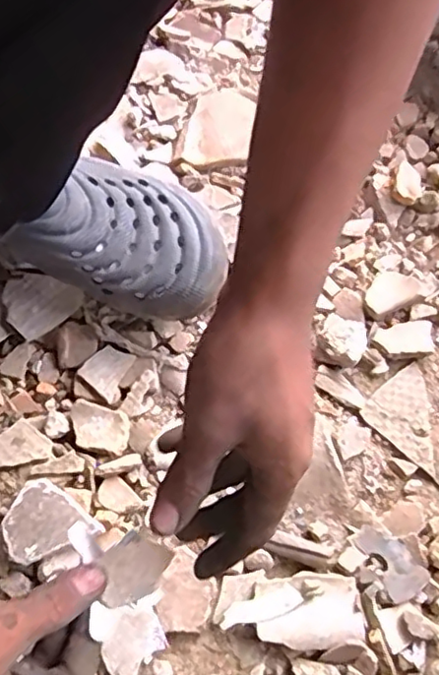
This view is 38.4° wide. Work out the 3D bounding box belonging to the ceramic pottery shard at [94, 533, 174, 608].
[{"bbox_3d":[-0.048,0.127,0.347,0.031,0.005,0.043,41,51,18],"label":"ceramic pottery shard"}]

